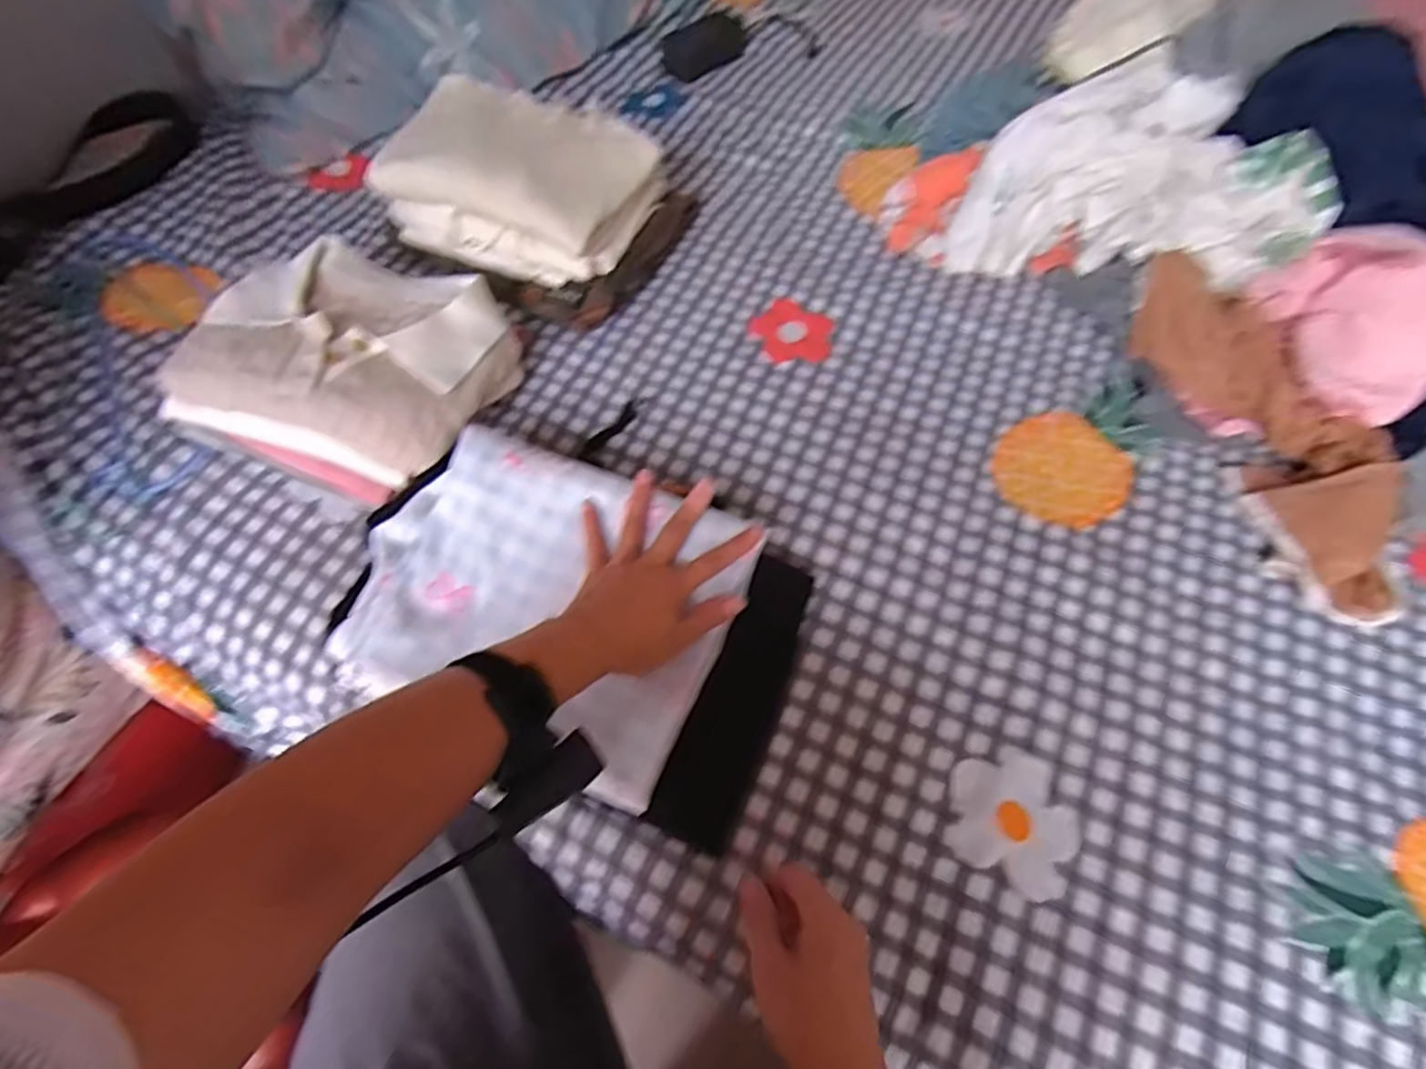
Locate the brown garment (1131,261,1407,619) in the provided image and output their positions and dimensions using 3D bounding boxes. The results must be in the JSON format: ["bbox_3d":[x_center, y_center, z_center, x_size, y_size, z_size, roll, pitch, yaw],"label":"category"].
[{"bbox_3d":[0.502,-0.104,0.619,0.094,0.071,0.356,-15,61,-7],"label":"brown garment"}]

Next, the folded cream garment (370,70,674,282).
[{"bbox_3d":[-0.199,-0.378,0.724,0.239,0.098,0.177,17,61,9],"label":"folded cream garment"}]

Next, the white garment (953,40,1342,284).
[{"bbox_3d":[0.414,-0.349,0.699,0.299,0.168,0.171,5,61,4],"label":"white garment"}]

